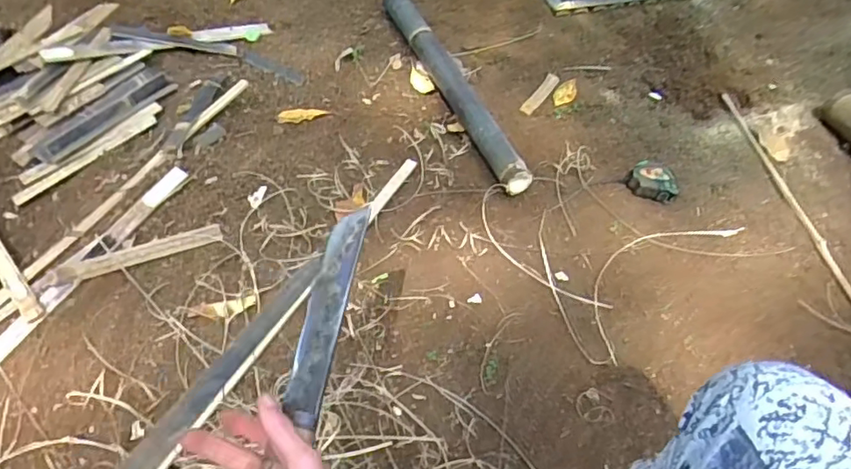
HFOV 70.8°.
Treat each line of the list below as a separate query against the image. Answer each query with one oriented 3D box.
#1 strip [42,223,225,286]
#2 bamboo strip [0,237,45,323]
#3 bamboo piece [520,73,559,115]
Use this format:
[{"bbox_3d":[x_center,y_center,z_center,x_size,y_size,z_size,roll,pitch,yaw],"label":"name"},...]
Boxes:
[{"bbox_3d":[-0.445,0.032,0.920,0.254,0.009,0.031,-17,67,-21],"label":"strip"},{"bbox_3d":[-0.638,0.041,0.903,0.028,0.008,0.243,-36,67,-23],"label":"bamboo strip"},{"bbox_3d":[0.248,-0.302,1.284,0.030,0.009,0.157,26,55,18],"label":"bamboo piece"}]

